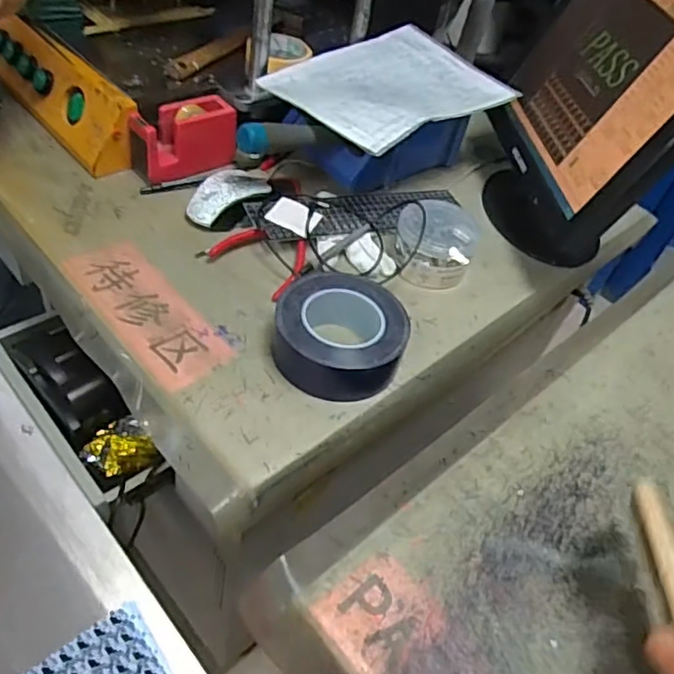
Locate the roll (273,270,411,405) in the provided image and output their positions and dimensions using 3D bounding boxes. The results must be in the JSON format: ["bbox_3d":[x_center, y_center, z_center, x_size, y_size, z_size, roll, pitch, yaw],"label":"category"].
[{"bbox_3d":[0.005,-0.009,0.594,0.128,0.044,0.133,11,47,-2],"label":"roll"}]

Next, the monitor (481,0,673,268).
[{"bbox_3d":[0.303,-0.288,0.733,0.125,0.320,0.369,1,49,-11],"label":"monitor"}]

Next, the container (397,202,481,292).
[{"bbox_3d":[0.119,-0.114,0.728,0.094,0.061,0.098,6,48,-7],"label":"container"}]

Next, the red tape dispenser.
[{"bbox_3d":[-0.194,-0.256,0.772,0.134,0.073,0.057,-24,58,-31],"label":"red tape dispenser"}]

